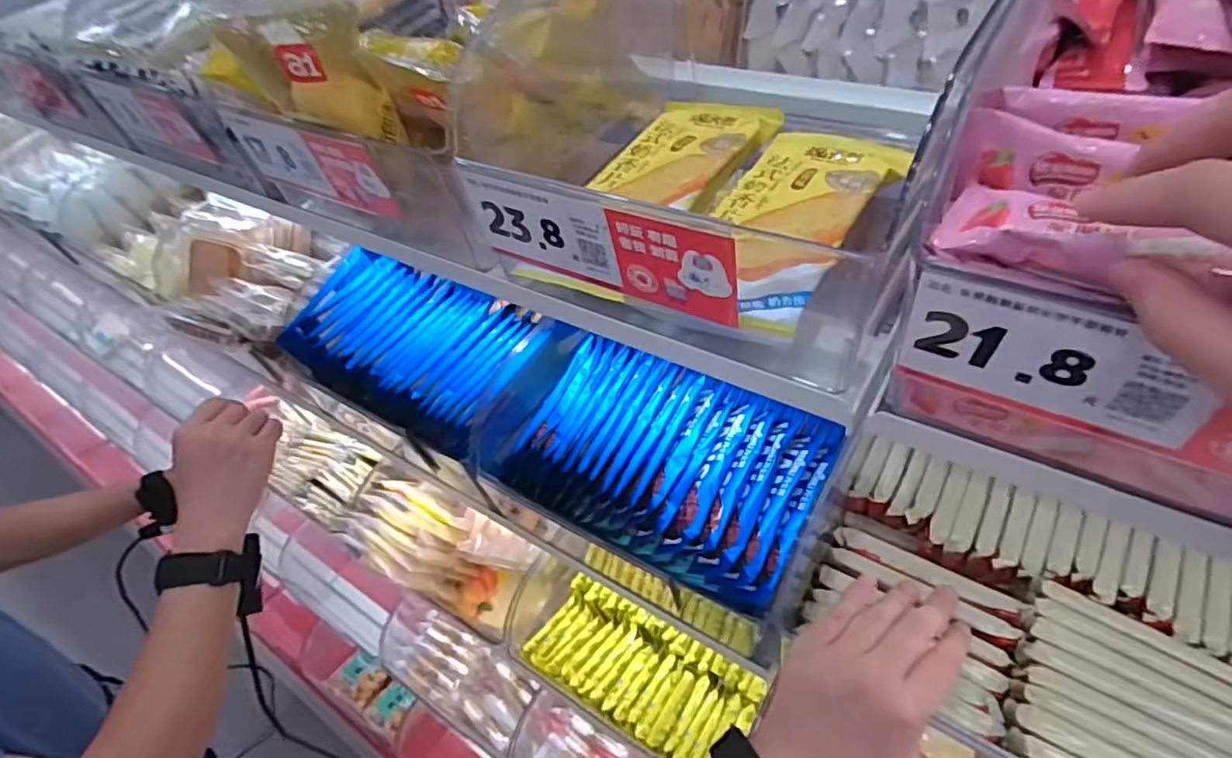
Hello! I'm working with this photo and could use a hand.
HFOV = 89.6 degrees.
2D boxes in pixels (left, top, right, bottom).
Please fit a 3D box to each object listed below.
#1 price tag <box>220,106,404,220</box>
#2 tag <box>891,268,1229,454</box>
[{"bbox_3d":[-0.222,-0.155,0.444,0.173,0.066,0.007,21,63,27],"label":"price tag"},{"bbox_3d":[0.160,-0.007,0.230,0.097,0.056,0.004,21,58,28],"label":"tag"}]

